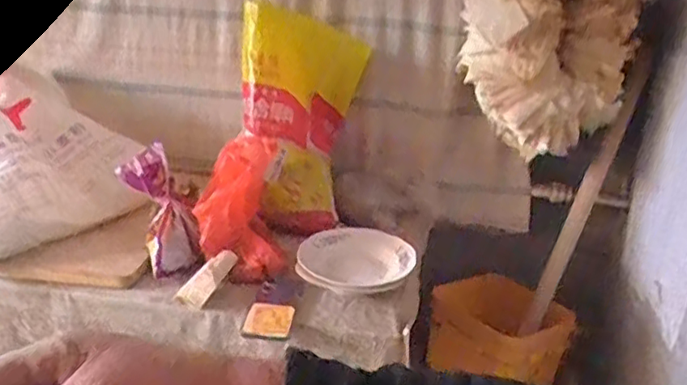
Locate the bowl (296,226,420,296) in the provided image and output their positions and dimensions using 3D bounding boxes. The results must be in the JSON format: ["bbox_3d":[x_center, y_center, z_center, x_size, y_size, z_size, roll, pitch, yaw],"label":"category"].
[{"bbox_3d":[0.023,0.133,1.183,0.199,0.056,0.199,1,22,0],"label":"bowl"}]

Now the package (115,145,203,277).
[{"bbox_3d":[-0.362,0.030,1.242,0.118,0.069,0.303,-11,58,-28],"label":"package"}]

